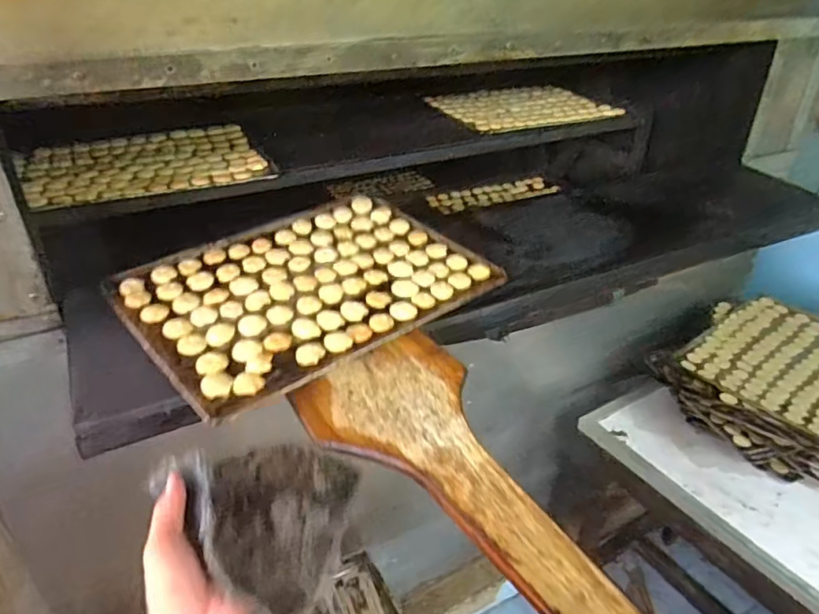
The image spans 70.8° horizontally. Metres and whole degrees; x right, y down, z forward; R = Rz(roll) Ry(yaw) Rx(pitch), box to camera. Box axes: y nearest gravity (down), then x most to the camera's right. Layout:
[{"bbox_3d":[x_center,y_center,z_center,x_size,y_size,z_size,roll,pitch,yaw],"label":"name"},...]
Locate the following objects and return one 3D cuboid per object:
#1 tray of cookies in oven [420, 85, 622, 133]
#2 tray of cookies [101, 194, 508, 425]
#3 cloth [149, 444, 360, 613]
[{"bbox_3d":[0.292,-0.515,1.457,0.459,0.015,0.319,-11,34,-21],"label":"tray of cookies in oven"},{"bbox_3d":[-0.134,-0.037,0.789,0.442,0.039,0.318,-23,39,-35],"label":"tray of cookies"},{"bbox_3d":[-0.144,0.173,0.512,0.169,0.060,0.152,7,32,7],"label":"cloth"}]

